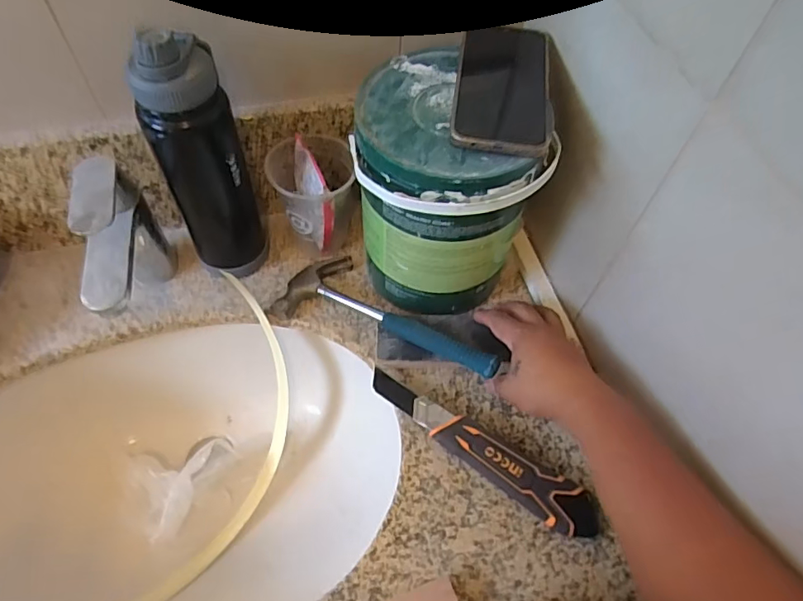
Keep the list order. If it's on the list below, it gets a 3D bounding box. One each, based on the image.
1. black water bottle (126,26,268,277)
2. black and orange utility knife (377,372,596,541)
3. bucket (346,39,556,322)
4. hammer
[{"bbox_3d":[-0.194,-0.130,0.515,0.079,0.264,0.072,-16,60,-12],"label":"black water bottle"},{"bbox_3d":[0.076,0.140,0.502,0.241,0.023,0.045,33,63,18],"label":"black and orange utility knife"},{"bbox_3d":[0.036,-0.093,0.531,0.159,0.213,0.163,1,58,-1],"label":"bucket"},{"bbox_3d":[-0.011,0.025,0.561,0.248,0.032,0.099,23,60,22],"label":"hammer"}]

